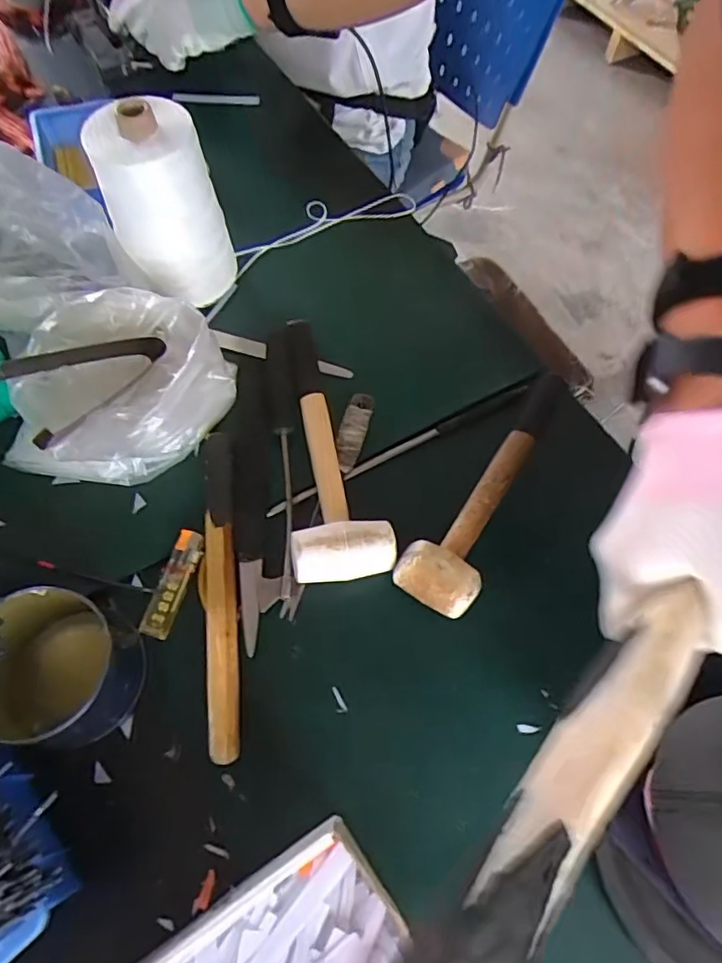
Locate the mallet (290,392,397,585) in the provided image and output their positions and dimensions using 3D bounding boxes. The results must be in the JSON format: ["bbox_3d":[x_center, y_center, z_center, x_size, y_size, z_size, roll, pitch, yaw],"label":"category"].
[{"bbox_3d":[-0.022,-0.003,0.486,0.082,0.041,0.172,-7,65,-6],"label":"mallet"}]

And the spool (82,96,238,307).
[{"bbox_3d":[-0.170,-0.232,0.518,0.092,0.169,0.085,1,64,-3],"label":"spool"}]

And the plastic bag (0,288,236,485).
[{"bbox_3d":[-0.194,-0.076,0.490,0.159,0.086,0.158,12,64,2],"label":"plastic bag"}]

